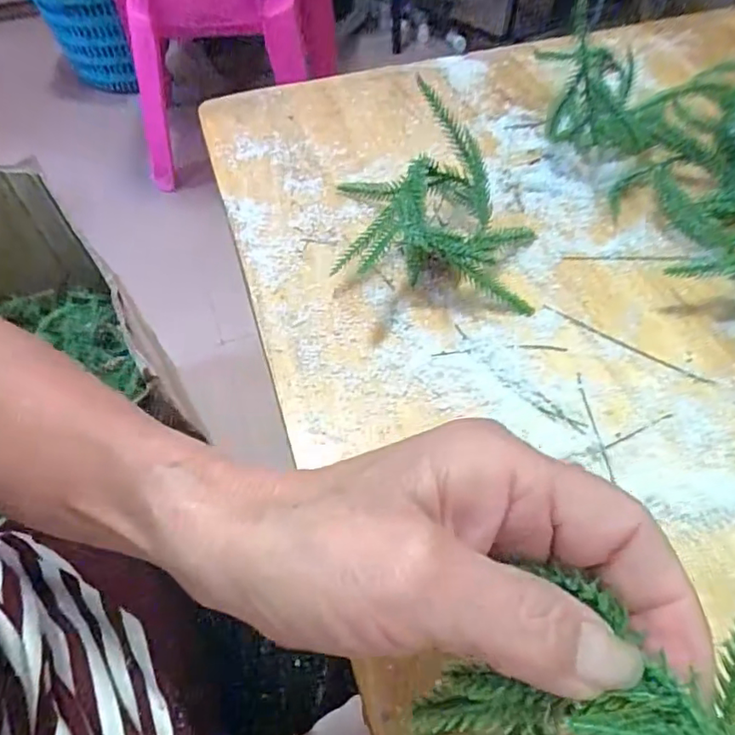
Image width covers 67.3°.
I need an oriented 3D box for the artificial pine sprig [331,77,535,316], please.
[{"bbox_3d":[0.039,-0.096,0.324,0.122,0.058,0.102,6,56,6],"label":"artificial pine sprig"}]

